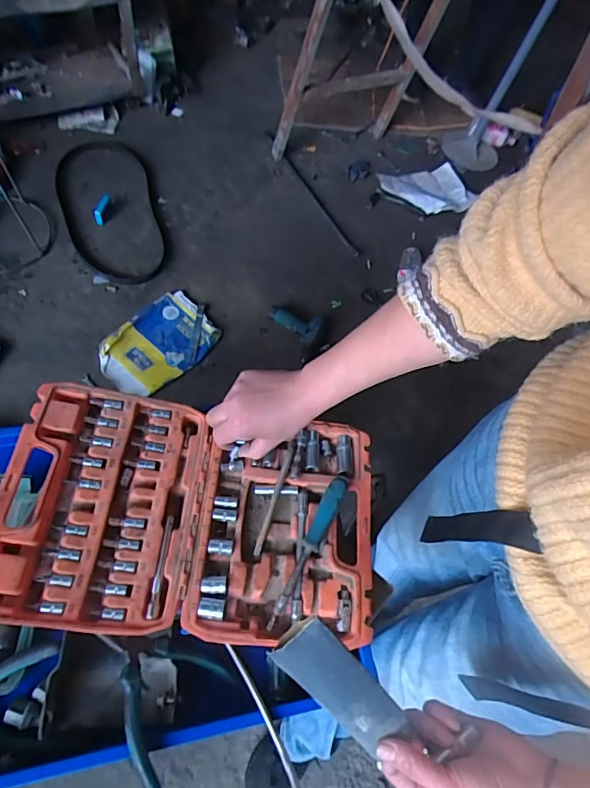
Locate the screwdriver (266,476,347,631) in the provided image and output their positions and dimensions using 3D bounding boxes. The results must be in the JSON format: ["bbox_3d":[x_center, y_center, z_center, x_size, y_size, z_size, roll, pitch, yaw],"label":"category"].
[{"bbox_3d":[0.016,0.159,0.482,0.019,0.017,0.165,26,63,5],"label":"screwdriver"}]

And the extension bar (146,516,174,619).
[{"bbox_3d":[-0.136,0.174,0.475,0.011,0.008,0.098,5,63,-6],"label":"extension bar"}]

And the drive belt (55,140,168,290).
[{"bbox_3d":[-0.591,-0.572,1.490,0.287,0.061,0.535,-15,79,-7],"label":"drive belt"}]

